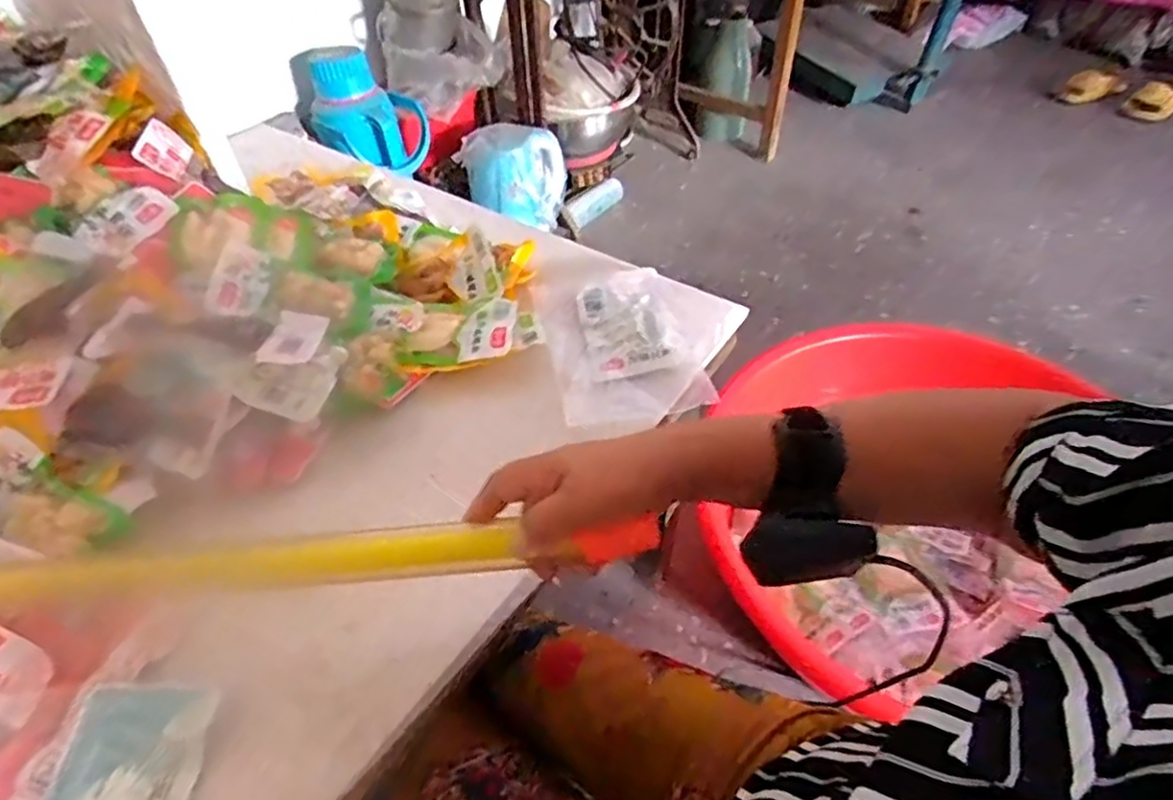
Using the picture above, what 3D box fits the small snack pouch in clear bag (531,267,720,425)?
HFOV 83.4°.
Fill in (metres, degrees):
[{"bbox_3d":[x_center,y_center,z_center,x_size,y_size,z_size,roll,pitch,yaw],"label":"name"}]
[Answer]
[{"bbox_3d":[0.029,-0.058,0.612,0.126,0.018,0.189,-11,48,-8],"label":"small snack pouch in clear bag"}]

